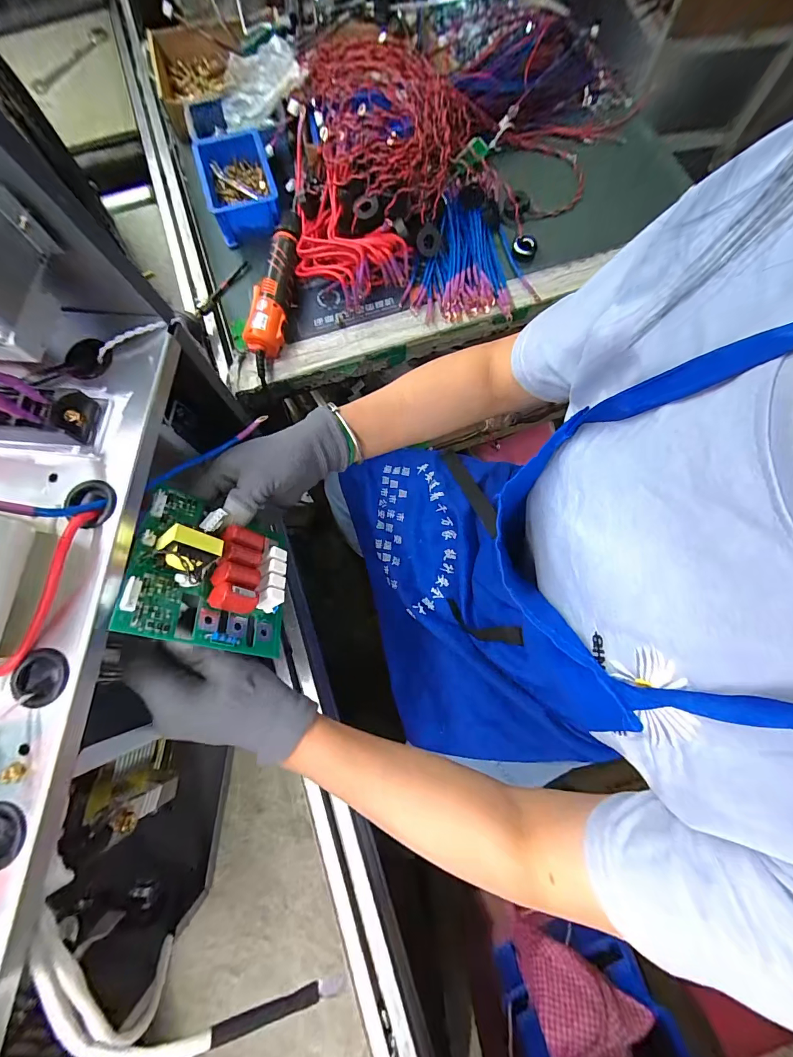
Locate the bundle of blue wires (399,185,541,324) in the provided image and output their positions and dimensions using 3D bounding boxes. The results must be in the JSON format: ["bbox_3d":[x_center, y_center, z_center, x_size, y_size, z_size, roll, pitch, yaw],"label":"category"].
[{"bbox_3d":[0.103,-0.401,0.555,0.177,0.022,0.212,-1,77,-1],"label":"bundle of blue wires"}]

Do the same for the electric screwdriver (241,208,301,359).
[{"bbox_3d":[-0.168,-0.344,0.533,0.048,0.041,0.230,4,77,0],"label":"electric screwdriver"}]

